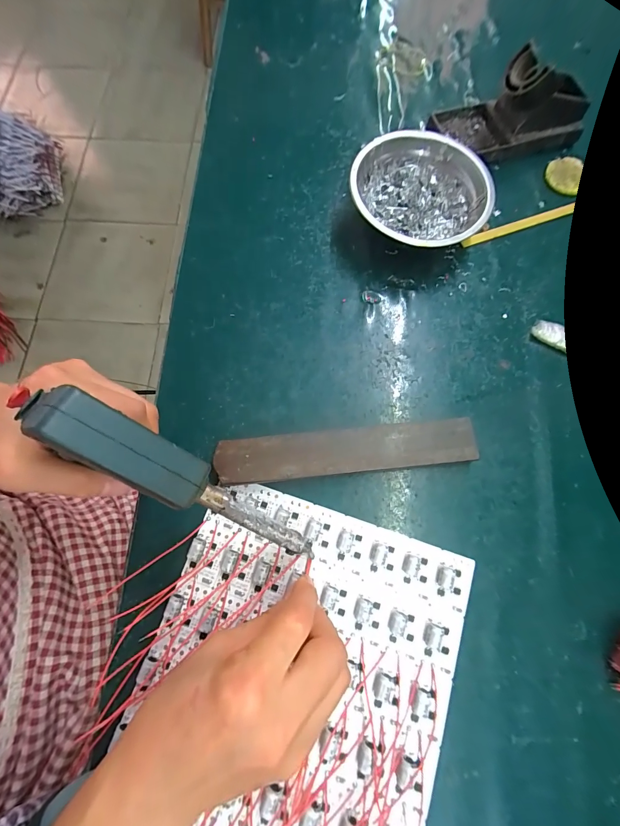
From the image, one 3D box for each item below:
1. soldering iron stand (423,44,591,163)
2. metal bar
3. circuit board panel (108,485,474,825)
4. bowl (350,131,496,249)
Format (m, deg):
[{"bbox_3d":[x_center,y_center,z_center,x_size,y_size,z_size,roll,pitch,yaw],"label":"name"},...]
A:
[{"bbox_3d":[0.202,-0.302,0.333,0.143,0.059,0.069,-13,75,-5],"label":"soldering iron stand"},{"bbox_3d":[0.028,0.031,0.268,0.196,0.017,0.034,-5,75,-3],"label":"metal bar"},{"bbox_3d":[-0.009,0.187,0.228,0.199,0.012,0.233,17,75,4],"label":"circuit board panel"},{"bbox_3d":[0.099,-0.195,0.317,0.119,0.041,0.116,0,75,-1],"label":"bowl"}]

